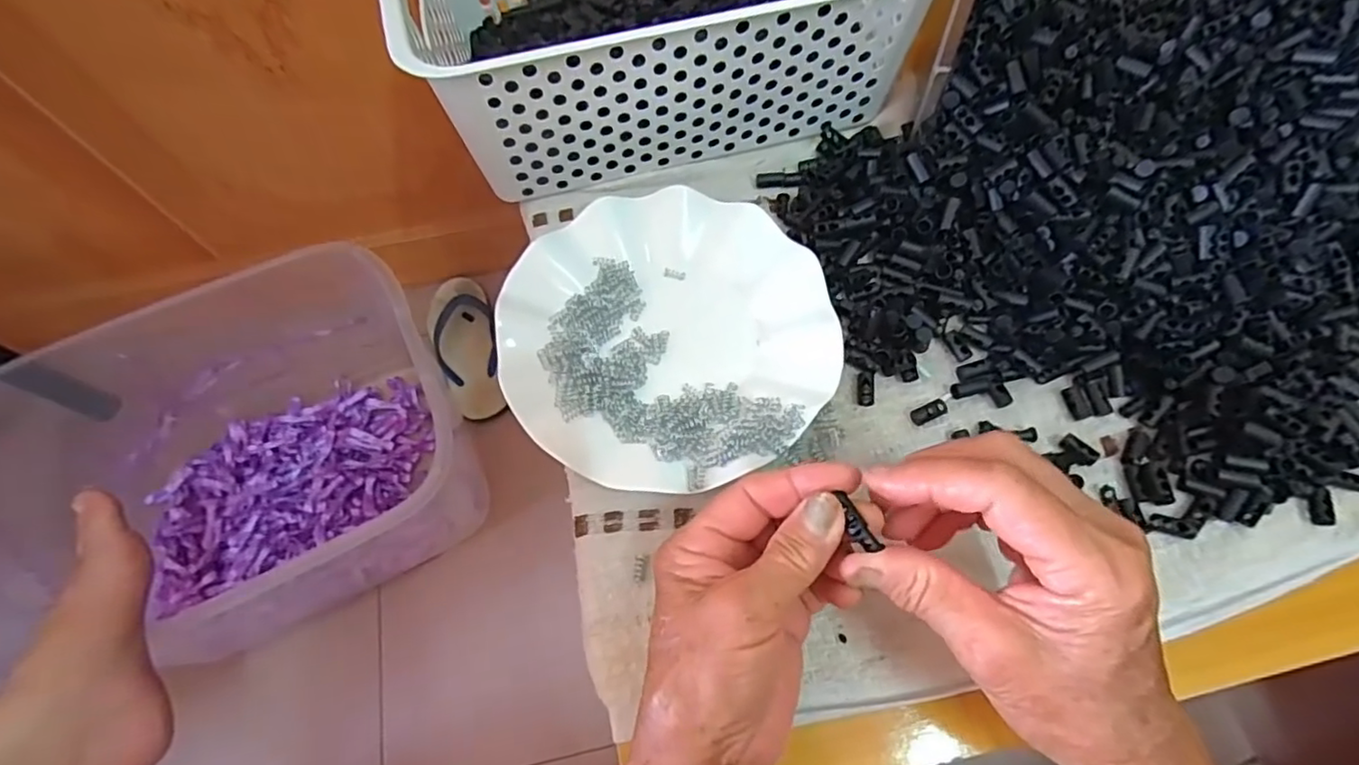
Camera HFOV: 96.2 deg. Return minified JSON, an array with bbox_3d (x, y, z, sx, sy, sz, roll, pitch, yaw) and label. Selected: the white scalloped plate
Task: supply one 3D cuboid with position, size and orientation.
[{"bbox_3d":[-0.005,-0.028,0.347,0.179,0.023,0.178,0,67,1],"label":"white scalloped plate"}]

